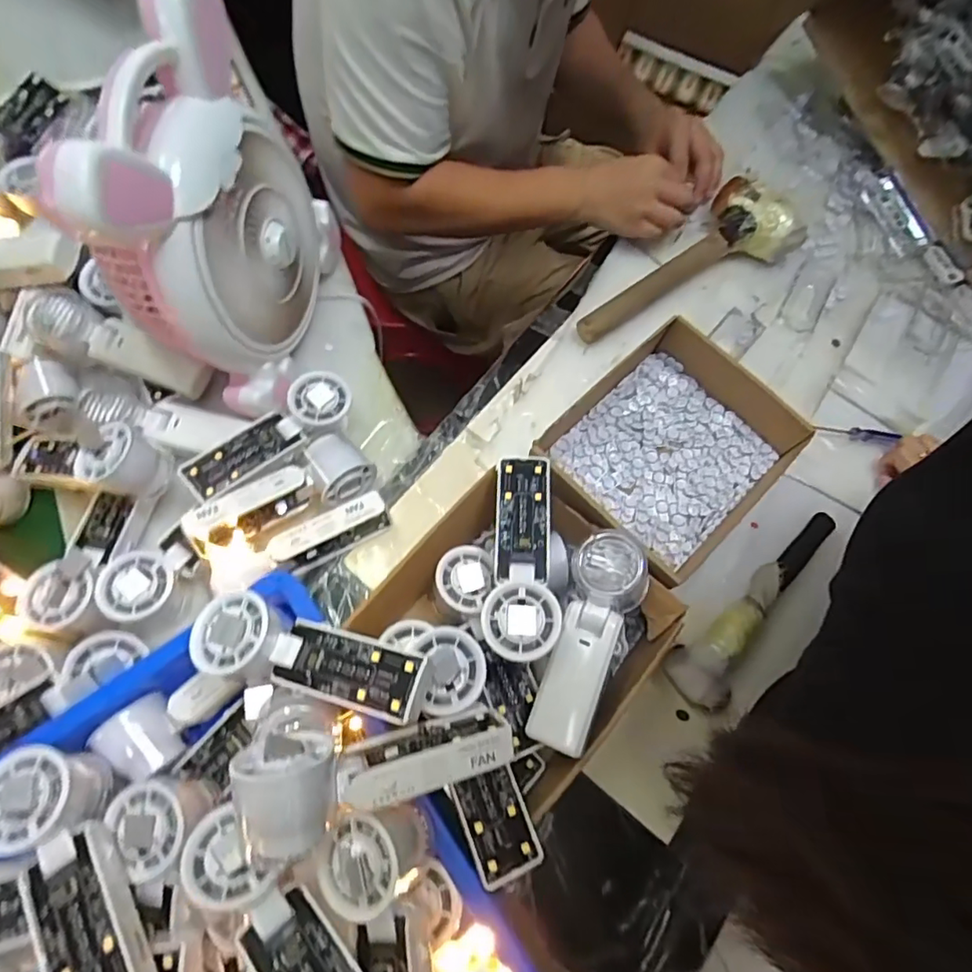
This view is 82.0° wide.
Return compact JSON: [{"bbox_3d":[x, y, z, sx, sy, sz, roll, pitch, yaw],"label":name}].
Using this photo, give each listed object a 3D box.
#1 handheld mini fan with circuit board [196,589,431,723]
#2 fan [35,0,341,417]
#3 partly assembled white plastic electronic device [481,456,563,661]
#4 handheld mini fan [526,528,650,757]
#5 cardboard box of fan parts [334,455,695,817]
[{"bbox_3d":[-0.122,0.110,0.374,0.163,0.036,0.051,13,72,3],"label":"handheld mini fan with circuit board"},{"bbox_3d":[-0.211,-0.218,0.476,0.107,0.249,0.238,13,72,2],"label":"fan"},{"bbox_3d":[0.028,0.052,0.438,0.052,0.022,0.161,4,59,-1],"label":"partly assembled white plastic electronic device"},{"bbox_3d":[0.084,0.117,0.426,0.063,0.040,0.165,17,72,4],"label":"handheld mini fan"},{"bbox_3d":[0.016,0.119,0.429,0.202,0.141,0.260,41,75,11],"label":"cardboard box of fan parts"}]

